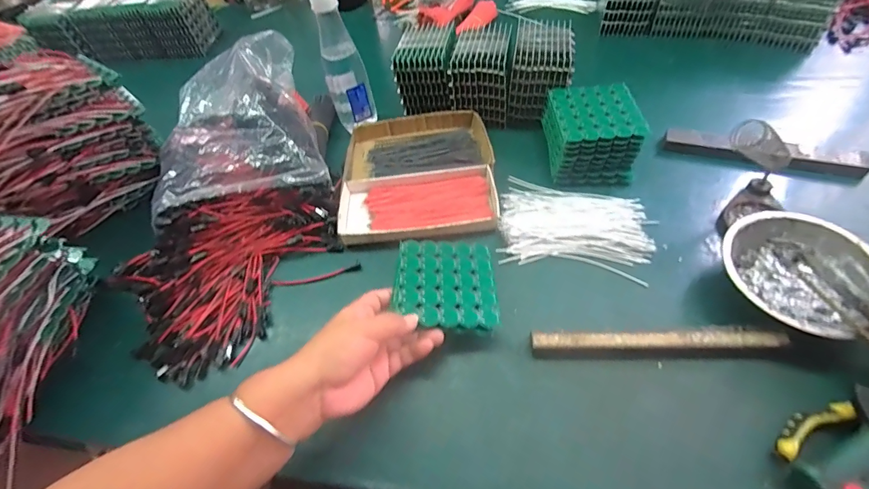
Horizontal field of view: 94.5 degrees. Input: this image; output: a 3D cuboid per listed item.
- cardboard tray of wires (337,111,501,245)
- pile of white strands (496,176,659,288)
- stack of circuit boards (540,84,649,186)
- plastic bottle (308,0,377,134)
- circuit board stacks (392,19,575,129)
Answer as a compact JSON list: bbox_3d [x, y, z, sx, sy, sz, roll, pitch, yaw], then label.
[{"bbox_3d":[-0.022,-0.093,0.521,0.189,0.030,0.211,-4,52,4],"label":"cardboard tray of wires"},{"bbox_3d":[0.156,-0.022,0.456,0.161,0.021,0.121,9,54,14],"label":"pile of white strands"},{"bbox_3d":[0.193,-0.137,0.504,0.103,0.066,0.118,-1,55,5],"label":"stack of circuit boards"},{"bbox_3d":[-0.122,-0.237,0.542,0.059,0.178,0.063,-15,55,-5],"label":"plastic bottle"},{"bbox_3d":[0.067,-0.245,0.573,0.236,0.091,0.101,5,55,10],"label":"circuit board stacks"}]

